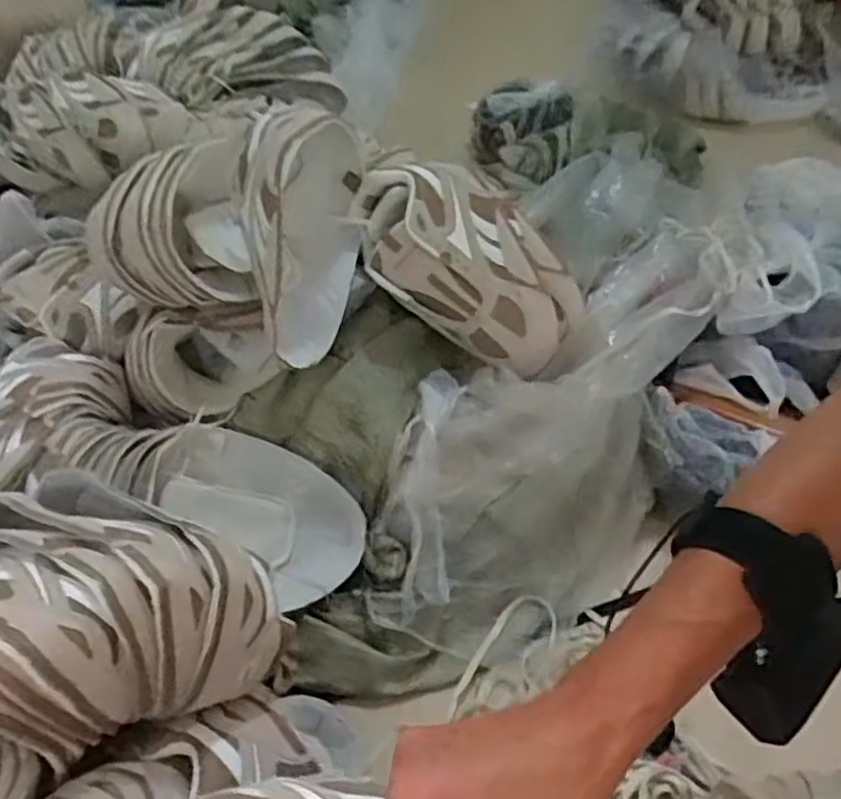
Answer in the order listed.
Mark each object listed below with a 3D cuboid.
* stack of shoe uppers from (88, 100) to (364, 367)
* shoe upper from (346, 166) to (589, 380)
[{"bbox_3d":[-0.201,-0.198,0.788,0.244,0.191,0.196,13,48,18],"label":"stack of shoe uppers"},{"bbox_3d":[0.053,-0.158,0.815,0.159,0.287,0.080,-59,21,-14],"label":"shoe upper"}]

